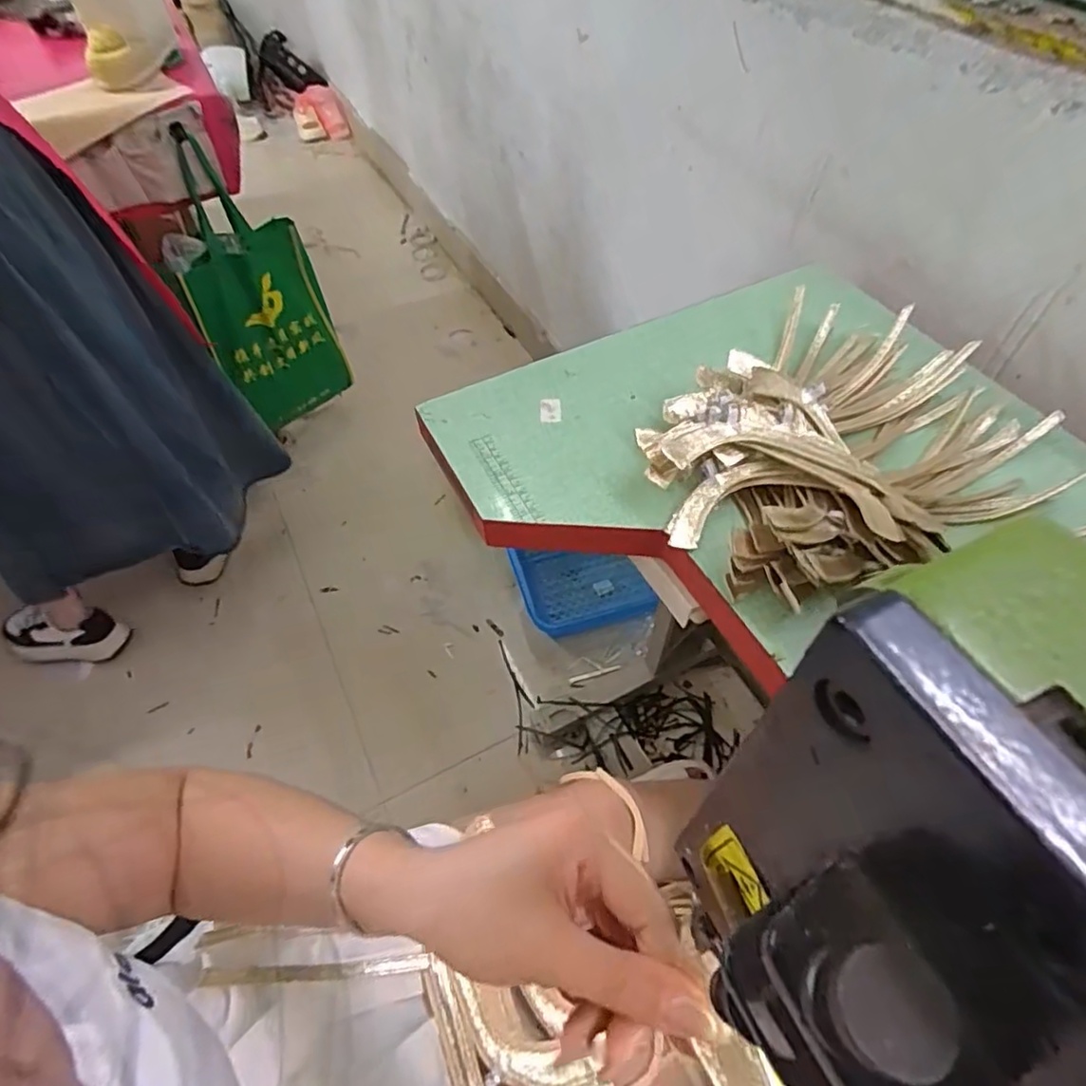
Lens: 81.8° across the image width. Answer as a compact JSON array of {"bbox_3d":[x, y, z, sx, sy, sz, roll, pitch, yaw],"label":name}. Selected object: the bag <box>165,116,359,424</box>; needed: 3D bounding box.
[{"bbox_3d":[-0.588,-0.485,1.315,0.263,0.533,0.088,-37,61,-23],"label":"bag"}]

